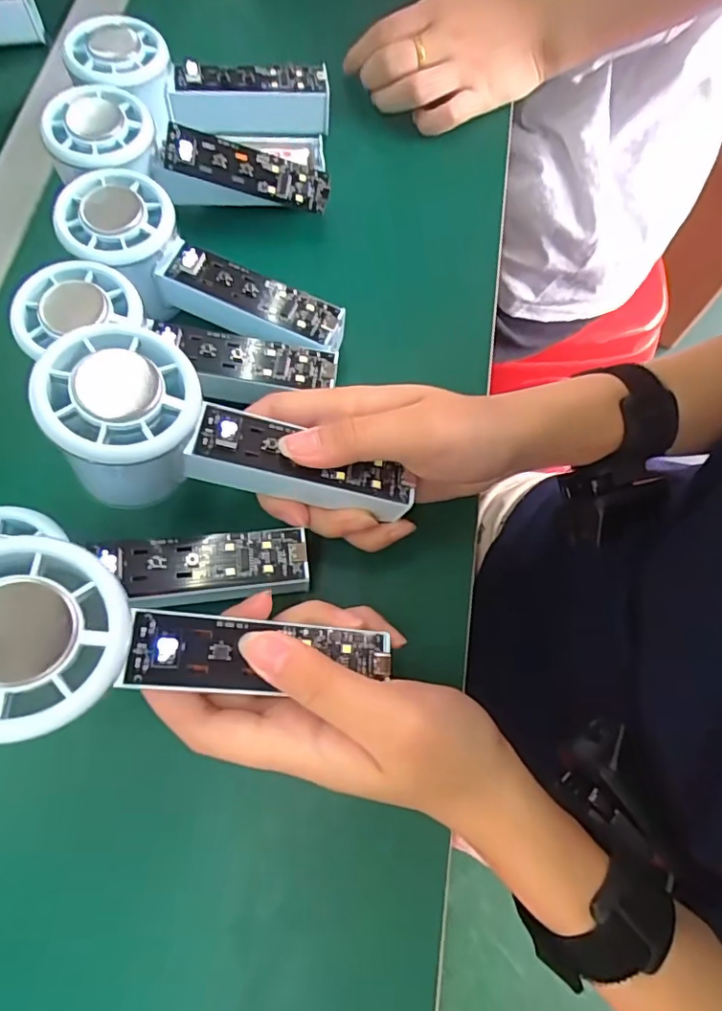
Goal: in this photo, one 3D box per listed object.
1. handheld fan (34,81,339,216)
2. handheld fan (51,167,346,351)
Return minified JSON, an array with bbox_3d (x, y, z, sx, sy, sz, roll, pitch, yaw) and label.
[{"bbox_3d":[-0.096,-0.196,0.317,0.149,0.039,0.052,4,70,-15],"label":"handheld fan"},{"bbox_3d":[-0.084,-0.118,0.291,0.150,0.035,0.058,26,72,-6],"label":"handheld fan"}]

